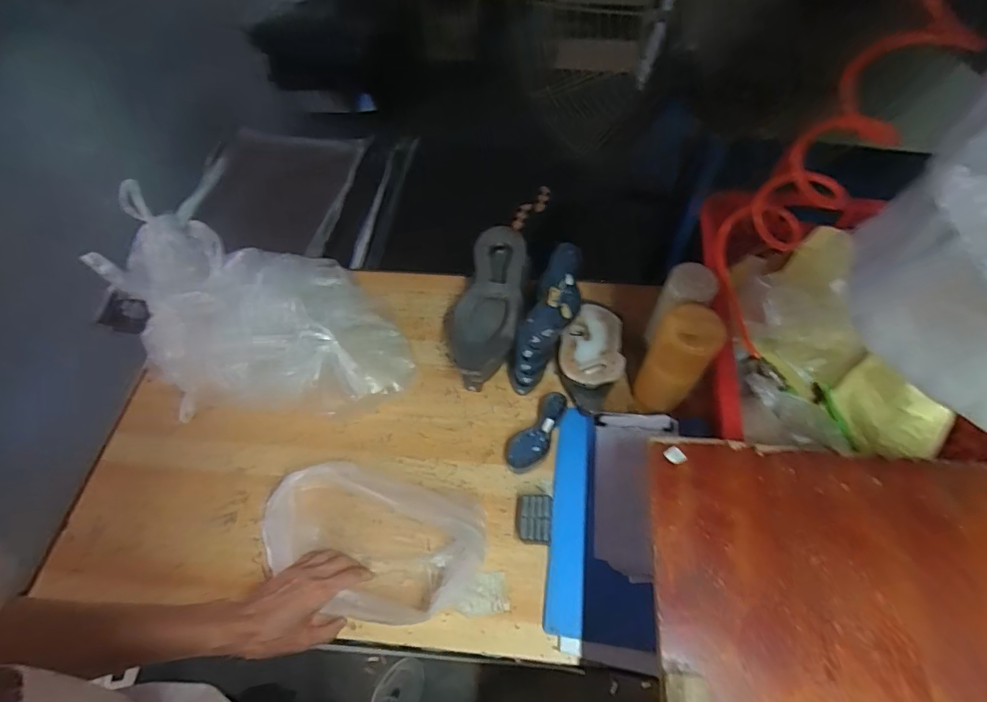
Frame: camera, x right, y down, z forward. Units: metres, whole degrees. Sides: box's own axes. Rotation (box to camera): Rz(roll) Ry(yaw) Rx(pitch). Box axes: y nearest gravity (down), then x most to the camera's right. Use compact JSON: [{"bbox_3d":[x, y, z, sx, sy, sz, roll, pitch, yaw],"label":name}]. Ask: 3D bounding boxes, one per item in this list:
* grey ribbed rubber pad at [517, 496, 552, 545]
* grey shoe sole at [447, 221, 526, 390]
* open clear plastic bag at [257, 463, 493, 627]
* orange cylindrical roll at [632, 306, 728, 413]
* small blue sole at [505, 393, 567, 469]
[{"bbox_3d":[0.058,0.233,0.677,0.049,0.038,0.070,5,59,5],"label":"grey ribbed rubber pad"},{"bbox_3d":[-0.010,-0.070,0.833,0.116,0.111,0.278,5,59,6],"label":"grey shoe sole"},{"bbox_3d":[-0.163,0.257,0.654,0.297,0.077,0.173,8,59,7],"label":"open clear plastic bag"},{"bbox_3d":[0.256,0.014,0.686,0.074,0.201,0.072,-1,59,2],"label":"orange cylindrical roll"},{"bbox_3d":[0.069,0.123,0.743,0.056,0.018,0.129,33,81,20],"label":"small blue sole"}]

